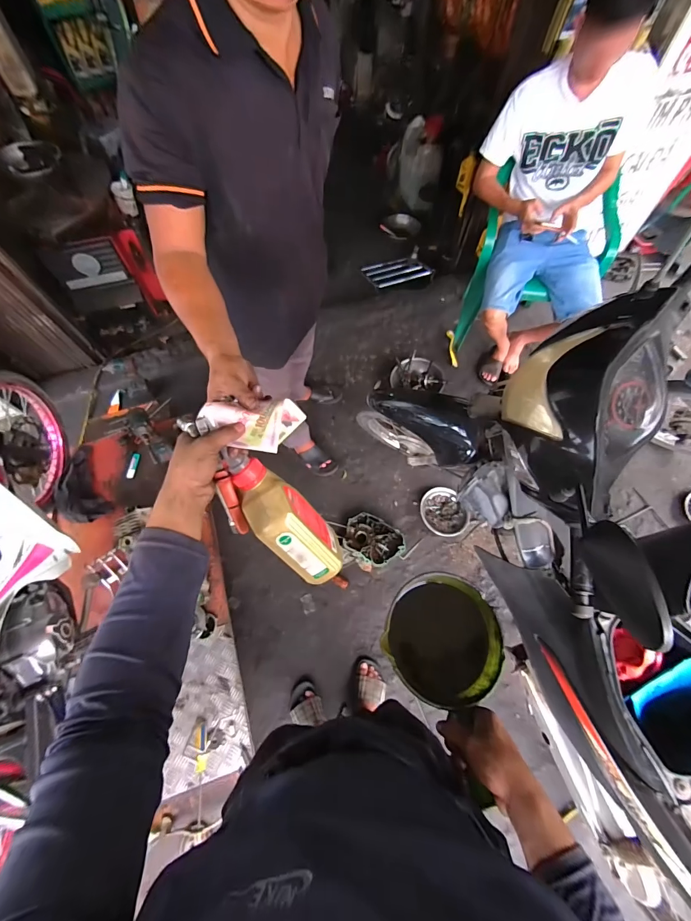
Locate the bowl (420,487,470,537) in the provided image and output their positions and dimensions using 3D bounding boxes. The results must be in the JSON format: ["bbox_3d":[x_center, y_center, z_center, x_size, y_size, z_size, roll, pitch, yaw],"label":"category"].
[{"bbox_3d":[0.432,0.221,1.560,0.198,0.051,0.225,-16,66,-6],"label":"bowl"}]

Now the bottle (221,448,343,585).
[{"bbox_3d":[-0.086,0.080,0.511,0.086,0.070,0.233,-43,107,-17],"label":"bottle"}]

